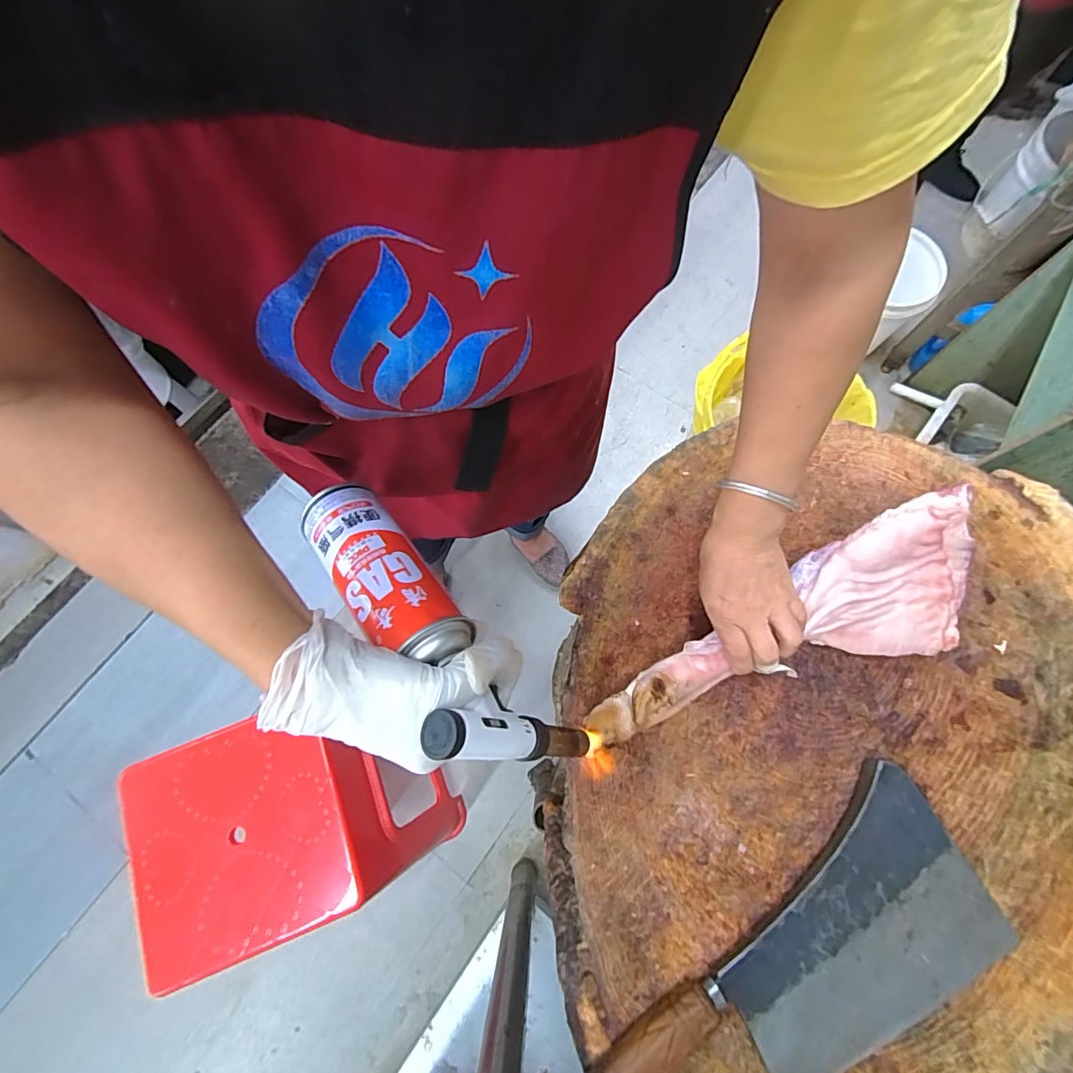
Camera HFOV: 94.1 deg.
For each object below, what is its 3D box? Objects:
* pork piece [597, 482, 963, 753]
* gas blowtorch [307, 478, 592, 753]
[{"bbox_3d":[0.231,0.098,0.471,0.395,0.089,0.132,-23,75,-4],"label":"pork piece"},{"bbox_3d":[-0.079,0.068,0.370,0.068,0.144,0.279,-40,76,-9],"label":"gas blowtorch"}]

